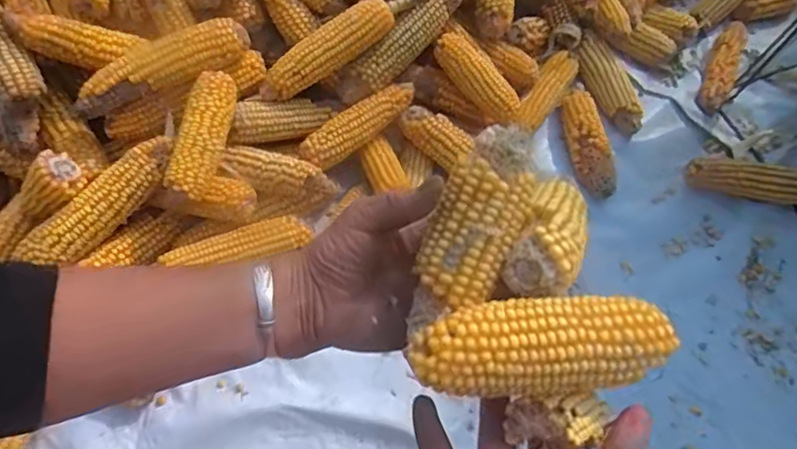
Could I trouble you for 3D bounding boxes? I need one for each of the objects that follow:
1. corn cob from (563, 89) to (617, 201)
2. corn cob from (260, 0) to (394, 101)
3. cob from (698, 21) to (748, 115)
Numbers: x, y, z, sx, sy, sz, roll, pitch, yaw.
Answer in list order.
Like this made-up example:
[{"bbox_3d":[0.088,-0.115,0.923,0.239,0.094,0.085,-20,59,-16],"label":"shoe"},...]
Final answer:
[{"bbox_3d":[0.253,-0.106,0.742,0.051,0.045,0.155,-5,61,-4],"label":"corn cob"},{"bbox_3d":[-0.086,-0.206,0.656,0.178,0.040,0.041,-35,66,0],"label":"corn cob"},{"bbox_3d":[0.497,-0.246,0.845,0.044,0.035,0.195,27,64,13],"label":"cob"}]

